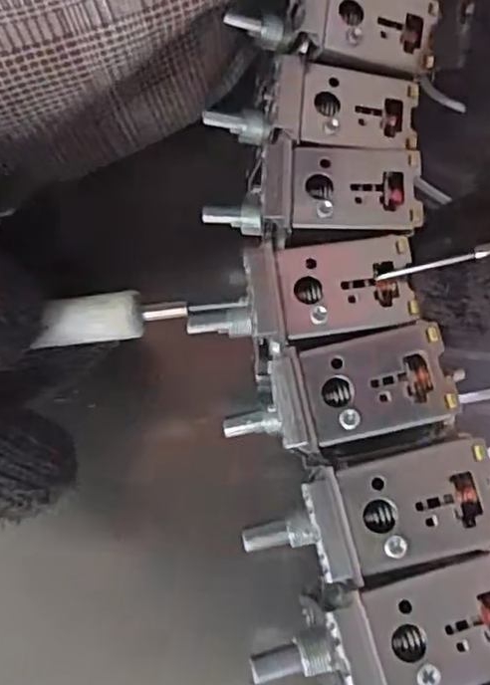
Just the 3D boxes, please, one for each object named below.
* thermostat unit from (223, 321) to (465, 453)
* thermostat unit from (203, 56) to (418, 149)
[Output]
[{"bbox_3d":[0.020,0.013,0.152,0.047,0.025,0.022,-7,69,-2],"label":"thermostat unit"},{"bbox_3d":[0.017,-0.059,0.170,0.052,0.018,0.021,3,69,2],"label":"thermostat unit"}]

